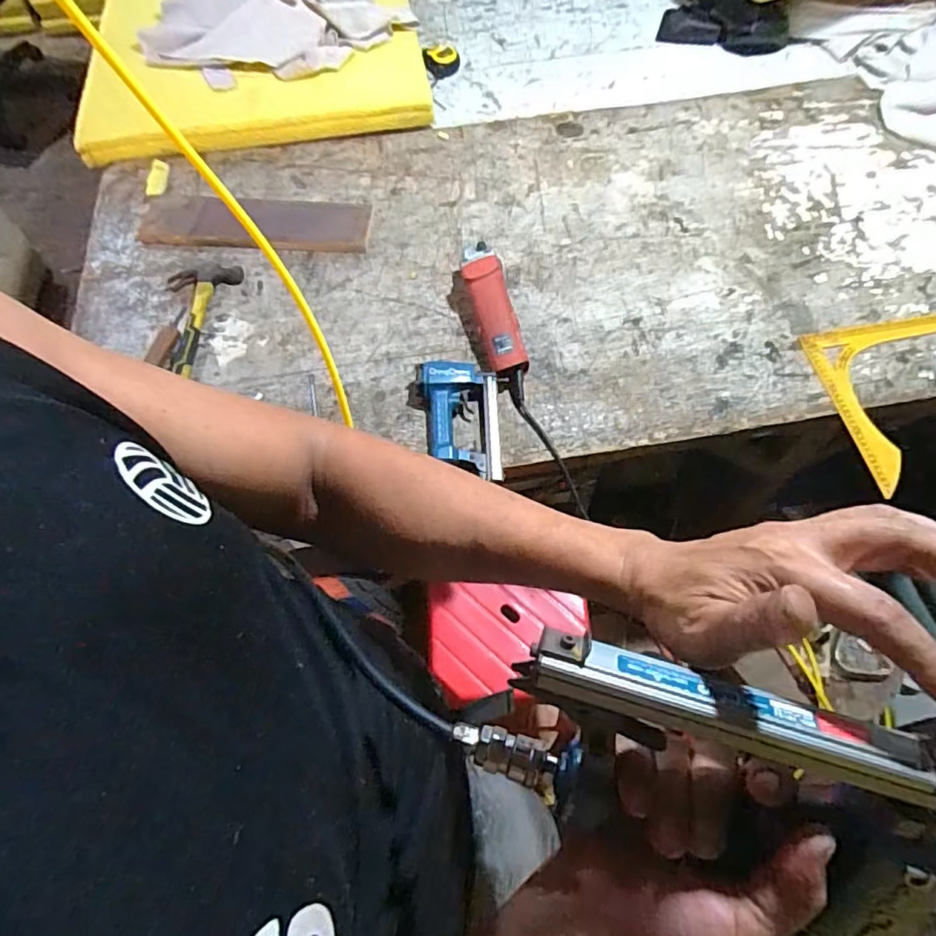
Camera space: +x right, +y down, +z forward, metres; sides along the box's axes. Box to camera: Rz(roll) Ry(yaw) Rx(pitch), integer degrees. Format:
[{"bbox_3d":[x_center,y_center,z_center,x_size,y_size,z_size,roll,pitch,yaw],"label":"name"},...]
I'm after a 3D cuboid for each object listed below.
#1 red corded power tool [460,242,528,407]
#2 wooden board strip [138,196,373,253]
[{"bbox_3d":[0.041,-0.241,0.934,0.066,0.082,0.282,-12,64,-6],"label":"red corded power tool"},{"bbox_3d":[-0.401,-0.464,1.088,0.430,0.023,0.120,5,63,3],"label":"wooden board strip"}]

